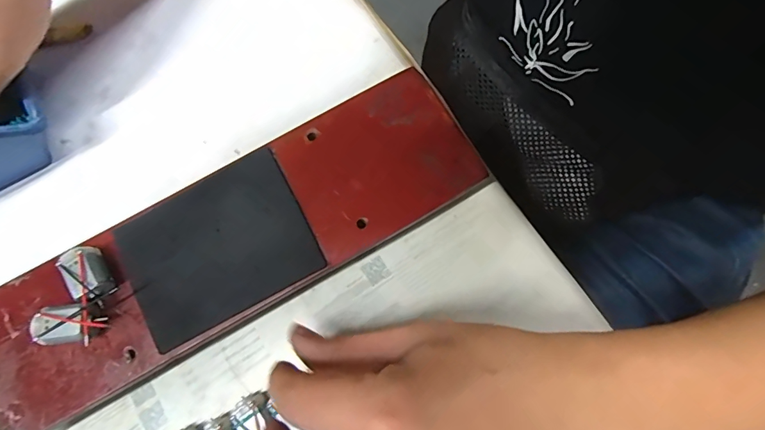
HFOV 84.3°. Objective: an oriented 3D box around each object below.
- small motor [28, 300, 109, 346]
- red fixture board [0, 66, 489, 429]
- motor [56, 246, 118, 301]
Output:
[{"bbox_3d":[-0.159,0.056,0.220,0.037,0.019,0.020,-1,75,1],"label":"small motor"},{"bbox_3d":[-0.085,0.018,0.239,0.286,0.040,0.080,-29,76,-6],"label":"red fixture board"},{"bbox_3d":[-0.156,0.031,0.226,0.018,0.016,0.028,-35,77,-7],"label":"motor"}]

